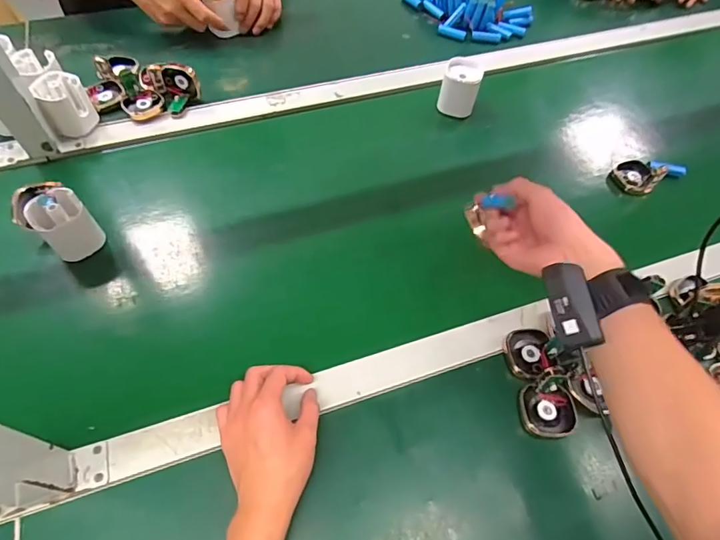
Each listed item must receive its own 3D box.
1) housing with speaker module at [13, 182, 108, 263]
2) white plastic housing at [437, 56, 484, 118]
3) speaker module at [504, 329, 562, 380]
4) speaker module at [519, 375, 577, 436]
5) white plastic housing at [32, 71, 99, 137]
[{"bbox_3d":[-0.343,-0.056,0.523,0.082,0.063,0.054,27,62,13],"label":"housing with speaker module"},{"bbox_3d":[0.148,-0.268,0.676,0.057,0.064,0.056,15,60,6],"label":"white plastic housing"},{"bbox_3d":[0.180,0.088,0.487,0.048,0.014,0.051,-8,60,-8],"label":"speaker module"},{"bbox_3d":[0.186,0.135,0.452,0.051,0.020,0.053,-1,60,-3],"label":"speaker module"},{"bbox_3d":[-0.391,-0.220,0.613,0.059,0.065,0.059,-33,66,-20],"label":"white plastic housing"}]

